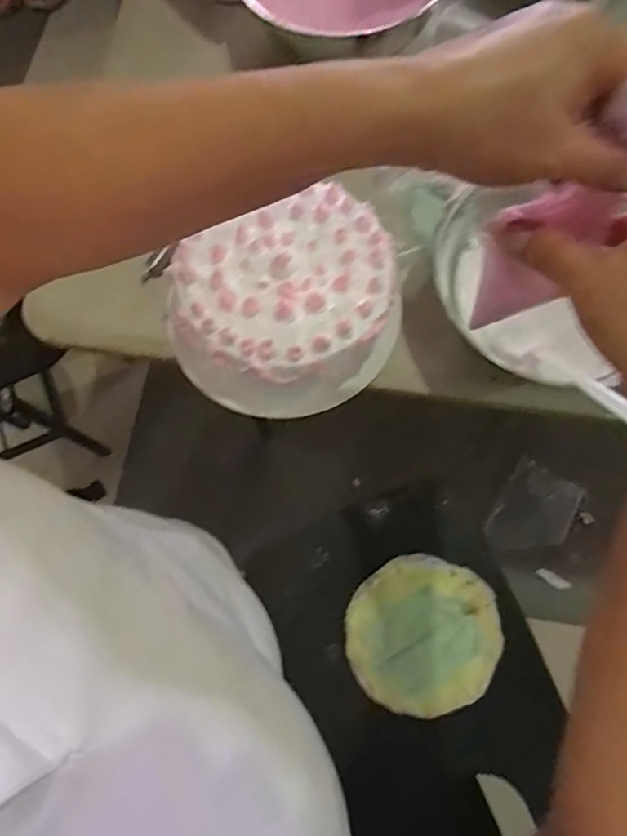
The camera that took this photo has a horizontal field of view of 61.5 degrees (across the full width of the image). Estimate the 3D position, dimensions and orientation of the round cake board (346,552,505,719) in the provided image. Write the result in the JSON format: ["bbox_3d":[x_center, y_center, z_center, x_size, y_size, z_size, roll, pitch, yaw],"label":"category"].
[{"bbox_3d":[0.121,0.238,0.582,0.159,0.007,0.161,0,74,0],"label":"round cake board"}]

